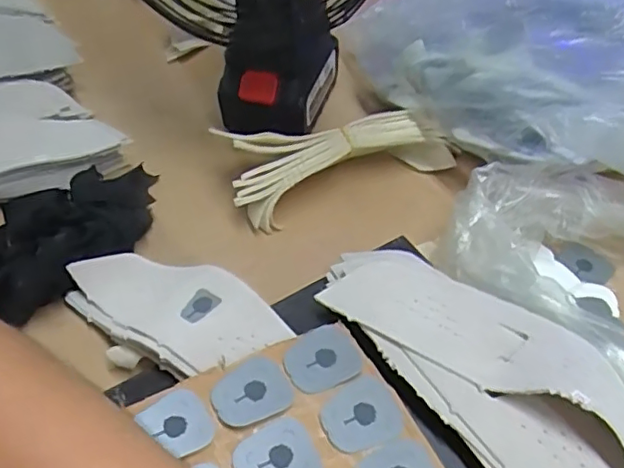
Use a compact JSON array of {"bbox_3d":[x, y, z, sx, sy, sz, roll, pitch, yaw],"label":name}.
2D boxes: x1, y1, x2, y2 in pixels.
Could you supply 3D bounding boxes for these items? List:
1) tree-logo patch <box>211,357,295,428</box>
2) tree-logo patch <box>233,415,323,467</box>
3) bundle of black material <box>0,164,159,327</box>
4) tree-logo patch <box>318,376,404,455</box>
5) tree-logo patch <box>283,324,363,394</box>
[{"bbox_3d":[-0.031,0.080,0.299,0.039,0.004,0.032,-20,52,-16],"label":"tree-logo patch"},{"bbox_3d":[-0.017,0.106,0.277,0.038,0.004,0.032,-18,51,-14],"label":"tree-logo patch"},{"bbox_3d":[-0.171,-0.002,0.402,0.164,0.045,0.091,-37,58,-27],"label":"bundle of black material"},{"bbox_3d":[0.025,0.090,0.291,0.038,0.004,0.032,-19,51,-15],"label":"tree-logo patch"},{"bbox_3d":[0.006,0.065,0.312,0.040,0.004,0.035,-23,52,-18],"label":"tree-logo patch"}]

